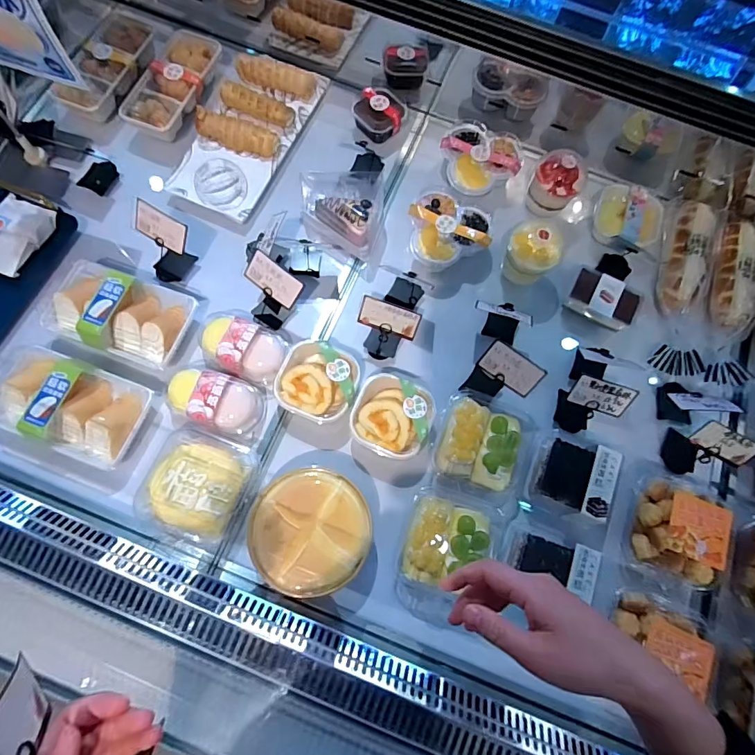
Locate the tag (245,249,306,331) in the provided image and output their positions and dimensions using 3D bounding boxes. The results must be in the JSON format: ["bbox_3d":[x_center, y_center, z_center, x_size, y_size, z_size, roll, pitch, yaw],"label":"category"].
[{"bbox_3d":[-0.164,-0.122,0.693,0.088,0.103,0.066,35,74,7],"label":"tag"}]

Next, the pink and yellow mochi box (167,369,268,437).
[{"bbox_3d":[-0.239,0.032,0.666,0.139,0.056,0.086,13,72,0],"label":"pink and yellow mochi box"}]

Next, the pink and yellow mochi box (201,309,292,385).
[{"bbox_3d":[-0.212,-0.056,0.703,0.146,0.070,0.099,23,73,4],"label":"pink and yellow mochi box"}]

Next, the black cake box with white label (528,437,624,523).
[{"bbox_3d":[0.280,0.142,0.647,0.100,0.052,0.103,22,69,3],"label":"black cake box with white label"}]

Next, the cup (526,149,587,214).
[{"bbox_3d":[0.306,-0.335,0.770,0.081,0.087,0.077,1,73,-3],"label":"cup"}]

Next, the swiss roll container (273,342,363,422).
[{"bbox_3d":[-0.088,0.006,0.687,0.116,0.063,0.120,19,72,2],"label":"swiss roll container"}]

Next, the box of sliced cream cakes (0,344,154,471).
[{"bbox_3d":[-0.449,0.040,0.643,0.205,0.071,0.134,18,72,2],"label":"box of sliced cream cakes"}]

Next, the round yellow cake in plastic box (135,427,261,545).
[{"bbox_3d":[-0.254,0.154,0.632,0.135,0.049,0.150,19,73,2],"label":"round yellow cake in plastic box"}]

